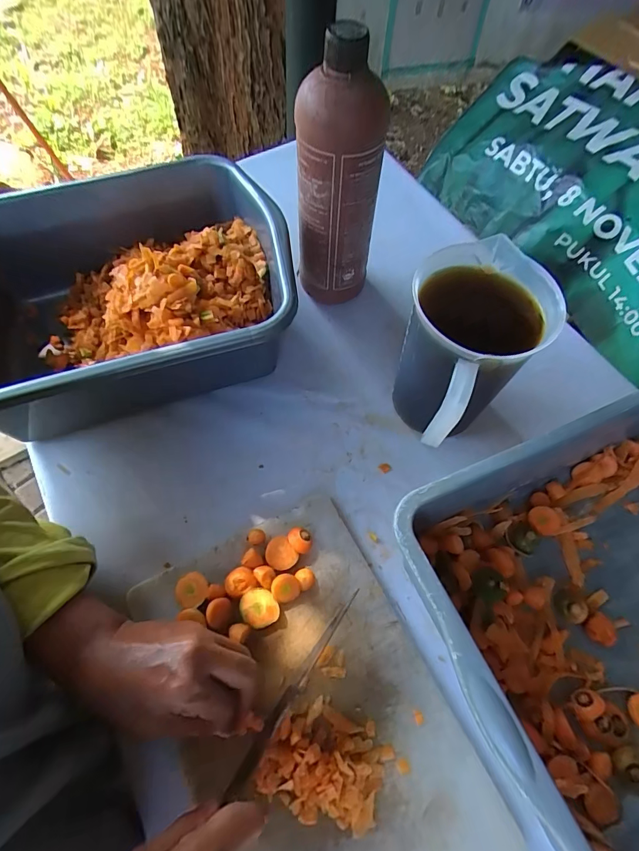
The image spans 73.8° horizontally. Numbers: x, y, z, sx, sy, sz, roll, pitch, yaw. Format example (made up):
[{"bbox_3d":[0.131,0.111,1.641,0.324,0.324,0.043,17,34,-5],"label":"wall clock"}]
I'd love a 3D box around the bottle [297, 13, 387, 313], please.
[{"bbox_3d":[0.018,-0.233,0.433,0.079,0.258,0.061,1,61,-3],"label":"bottle"}]

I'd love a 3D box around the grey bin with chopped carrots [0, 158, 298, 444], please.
[{"bbox_3d":[-0.194,-0.132,0.450,0.308,0.134,0.270,-15,63,-12],"label":"grey bin with chopped carrots"}]

